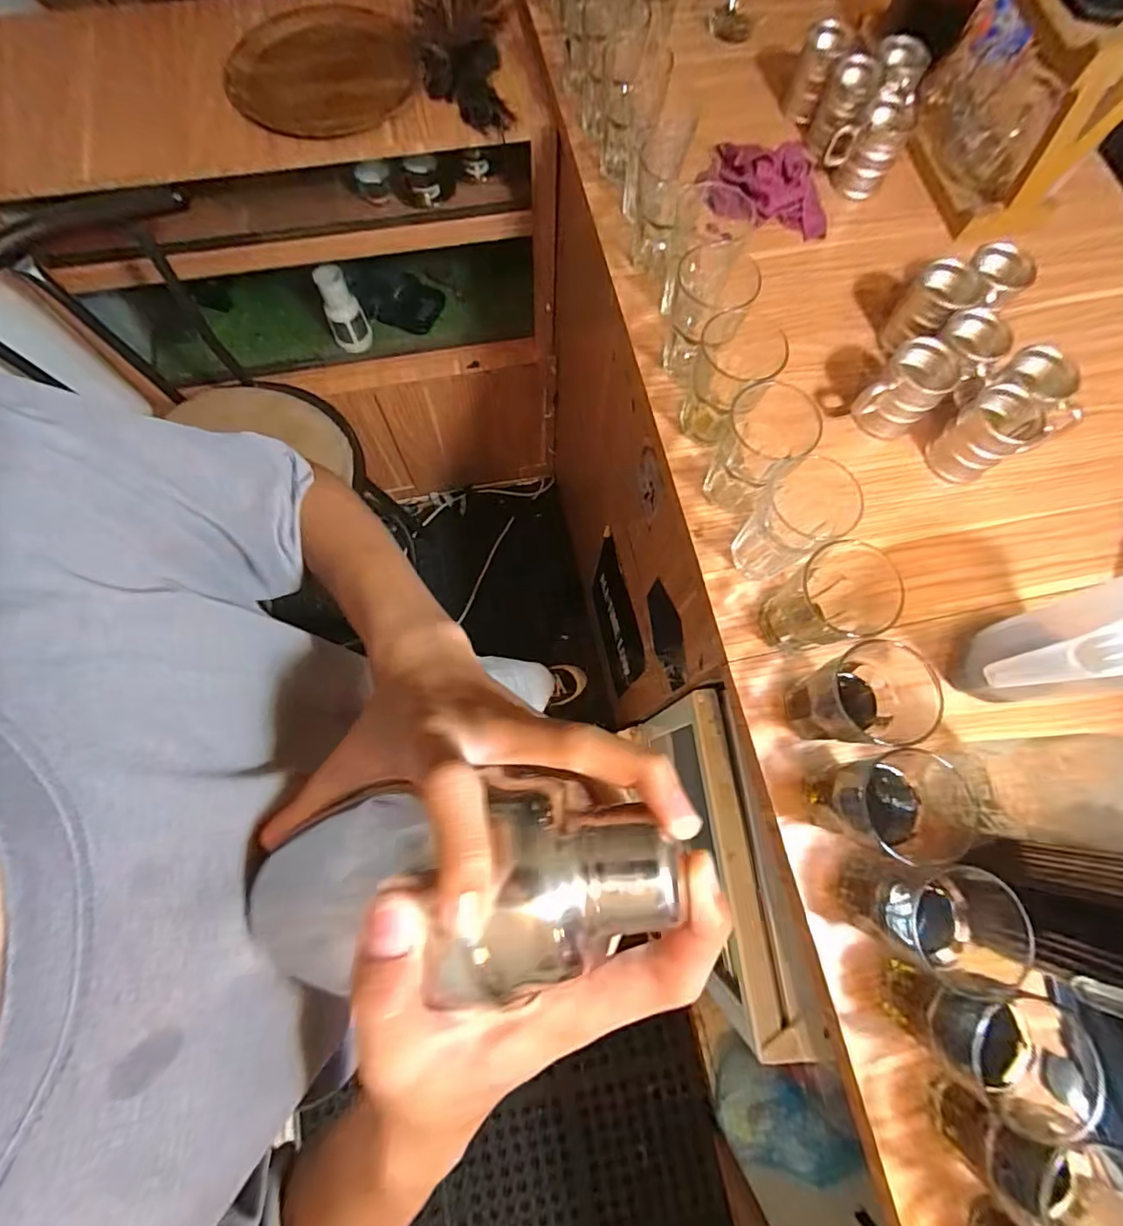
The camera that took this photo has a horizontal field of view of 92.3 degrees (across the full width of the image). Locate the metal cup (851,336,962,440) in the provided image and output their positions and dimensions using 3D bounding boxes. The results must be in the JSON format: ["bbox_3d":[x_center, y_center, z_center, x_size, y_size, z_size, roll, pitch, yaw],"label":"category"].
[{"bbox_3d":[0.397,-0.256,0.627,0.069,0.092,0.086,40,76,10],"label":"metal cup"}]

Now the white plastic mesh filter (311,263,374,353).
[{"bbox_3d":[-0.476,-0.660,1.176,0.082,0.174,0.060,-27,53,-9],"label":"white plastic mesh filter"}]

